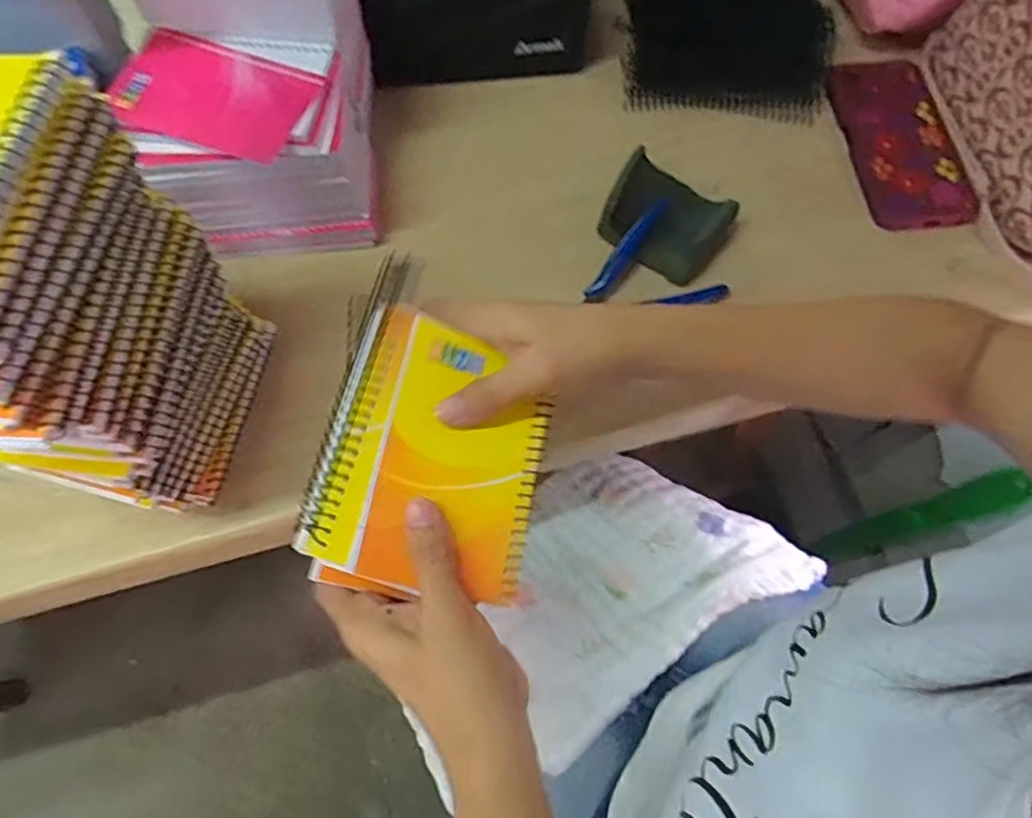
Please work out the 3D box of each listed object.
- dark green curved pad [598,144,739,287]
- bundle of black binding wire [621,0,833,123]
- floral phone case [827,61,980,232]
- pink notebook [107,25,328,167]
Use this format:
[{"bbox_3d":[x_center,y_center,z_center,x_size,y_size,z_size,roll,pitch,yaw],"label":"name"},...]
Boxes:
[{"bbox_3d":[0.112,-0.144,0.495,0.089,0.027,0.076,29,72,10],"label":"dark green curved pad"},{"bbox_3d":[0.183,-0.339,0.570,0.174,0.023,0.174,6,69,2],"label":"bundle of black binding wire"},{"bbox_3d":[0.317,-0.223,0.536,0.083,0.008,0.170,-5,69,-2],"label":"floral phone case"},{"bbox_3d":[-0.198,-0.203,0.421,0.123,0.007,0.080,21,71,7],"label":"pink notebook"}]

